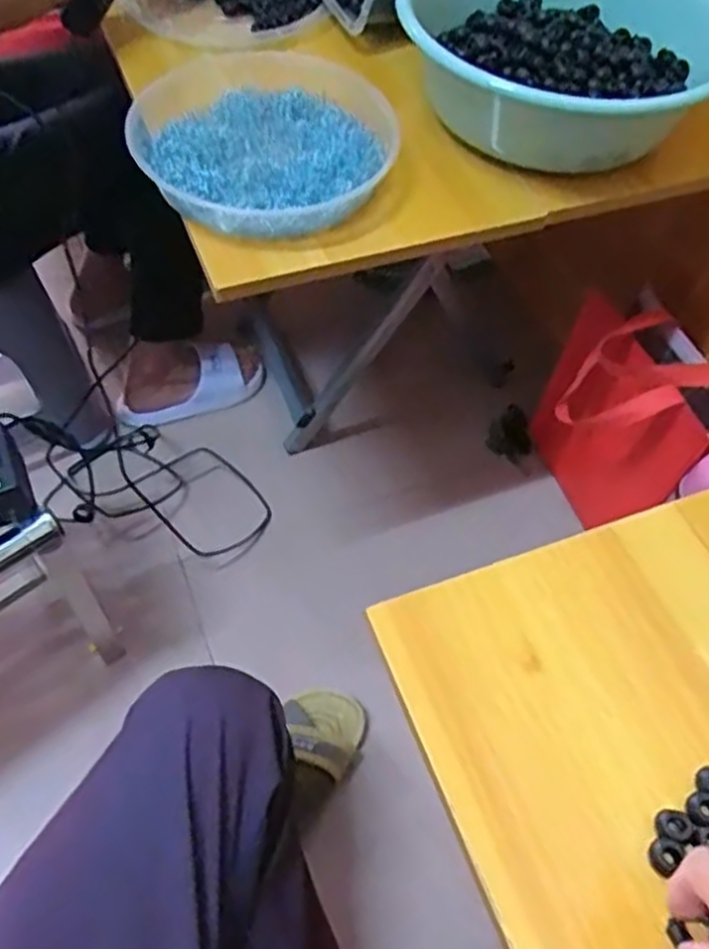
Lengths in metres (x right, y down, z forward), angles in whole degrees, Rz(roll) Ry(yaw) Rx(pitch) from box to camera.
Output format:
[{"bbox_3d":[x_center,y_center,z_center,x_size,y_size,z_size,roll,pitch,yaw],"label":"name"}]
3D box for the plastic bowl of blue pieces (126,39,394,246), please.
[{"bbox_3d":[-0.084,-0.290,0.660,0.213,0.044,0.231,-20,60,-16],"label":"plastic bowl of blue pieces"}]

